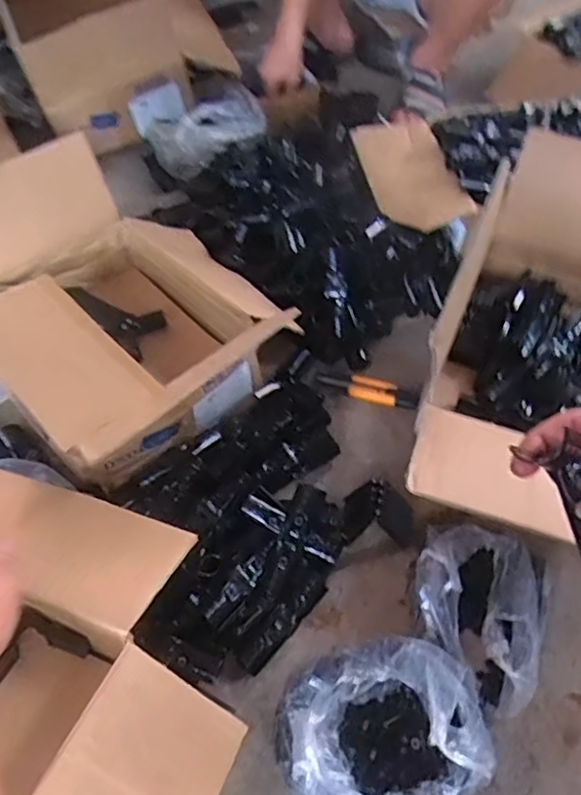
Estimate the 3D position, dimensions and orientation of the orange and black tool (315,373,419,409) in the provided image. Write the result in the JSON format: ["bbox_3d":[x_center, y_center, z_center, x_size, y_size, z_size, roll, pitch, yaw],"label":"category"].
[{"bbox_3d":[0.111,-0.014,0.913,0.145,0.021,0.034,17,56,12],"label":"orange and black tool"}]

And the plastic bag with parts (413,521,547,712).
[{"bbox_3d":[0.208,0.232,0.697,0.148,0.063,0.181,17,56,12],"label":"plastic bag with parts"}]

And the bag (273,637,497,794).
[{"bbox_3d":[0.086,0.318,0.611,0.190,0.106,0.173,11,55,9],"label":"bag"}]

